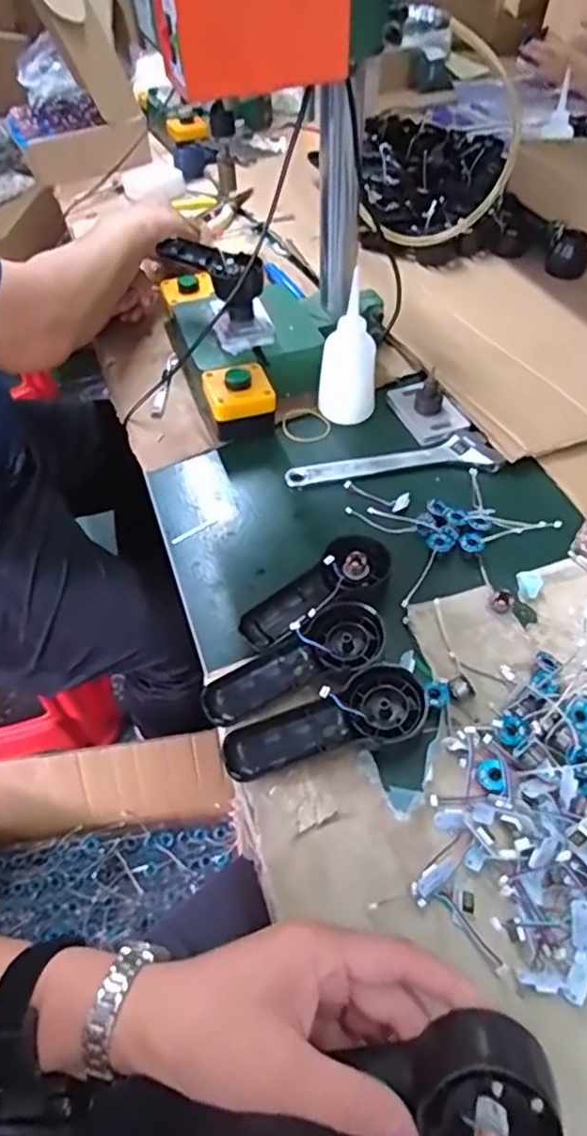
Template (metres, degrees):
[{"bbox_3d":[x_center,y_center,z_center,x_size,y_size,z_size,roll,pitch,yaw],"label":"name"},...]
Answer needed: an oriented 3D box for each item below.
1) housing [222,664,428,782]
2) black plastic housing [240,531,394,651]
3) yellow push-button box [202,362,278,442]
[{"bbox_3d":[0.023,0.114,0.472,0.147,0.030,0.056,-9,52,-5],"label":"housing"},{"bbox_3d":[0.025,0.025,0.547,0.063,0.036,0.152,35,61,26],"label":"black plastic housing"},{"bbox_3d":[-0.062,-0.186,0.719,0.077,0.060,0.060,-12,52,-7],"label":"yellow push-button box"}]

